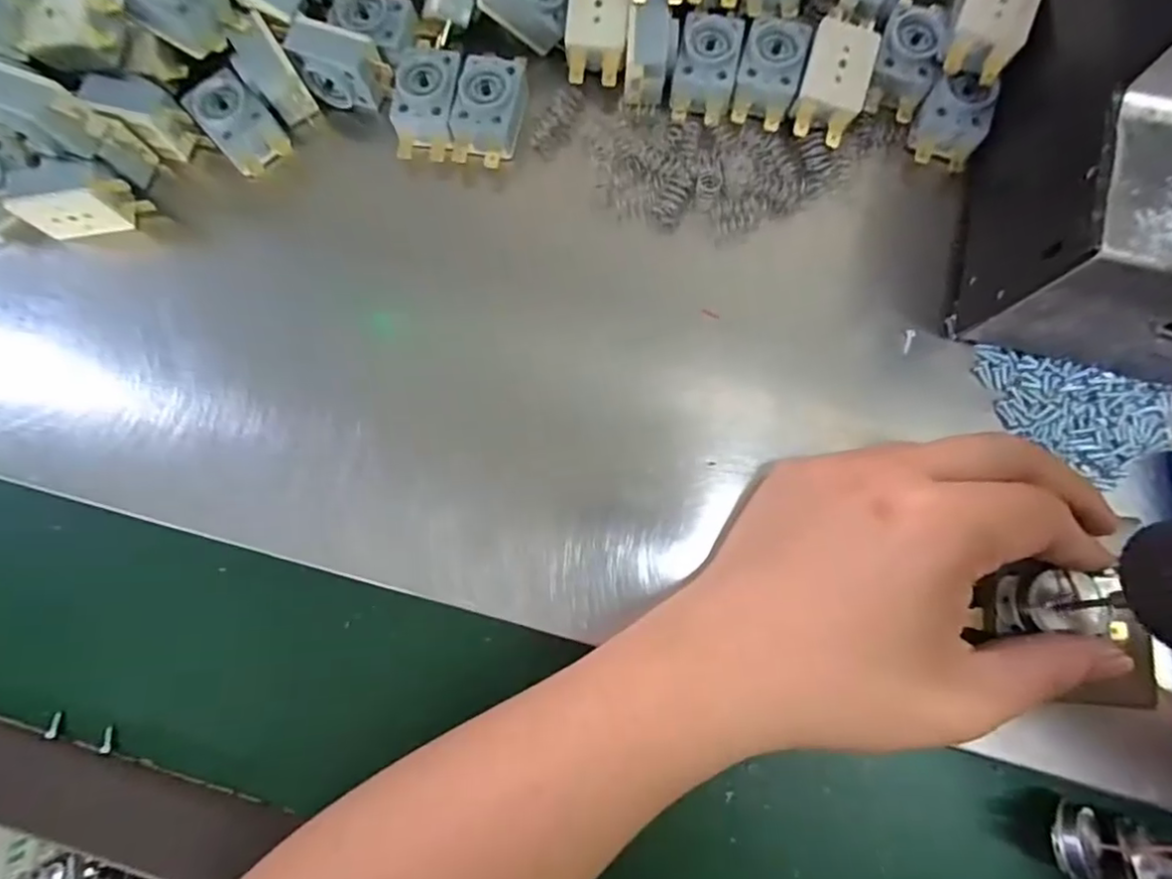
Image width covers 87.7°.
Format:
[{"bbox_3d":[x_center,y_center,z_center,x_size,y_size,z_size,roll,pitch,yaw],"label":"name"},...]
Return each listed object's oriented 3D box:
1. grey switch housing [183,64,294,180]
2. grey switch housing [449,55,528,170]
[{"bbox_3d":[-0.155,-0.142,0.273,0.027,0.018,0.042,-41,82,-4],"label":"grey switch housing"},{"bbox_3d":[-0.044,-0.147,0.271,0.028,0.014,0.050,10,82,4],"label":"grey switch housing"}]

